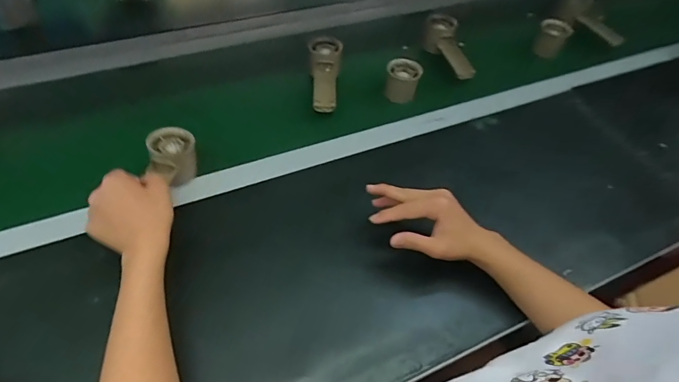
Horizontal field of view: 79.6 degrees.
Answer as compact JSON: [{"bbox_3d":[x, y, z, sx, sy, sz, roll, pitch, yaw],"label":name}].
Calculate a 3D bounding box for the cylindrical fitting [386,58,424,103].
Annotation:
[{"bbox_3d":[0.105,-0.182,0.682,0.054,0.061,0.056,2,52,-3],"label":"cylindrical fitting"}]

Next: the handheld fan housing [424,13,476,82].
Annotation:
[{"bbox_3d":[0.200,-0.277,0.752,0.064,0.046,0.170,-4,52,-7],"label":"handheld fan housing"}]

